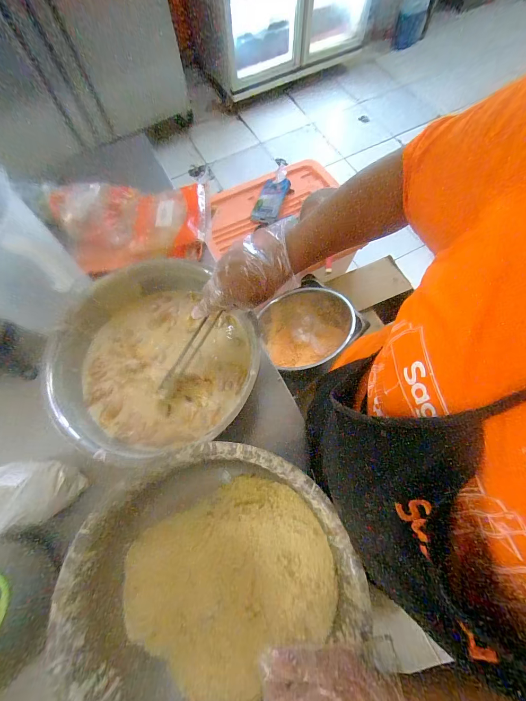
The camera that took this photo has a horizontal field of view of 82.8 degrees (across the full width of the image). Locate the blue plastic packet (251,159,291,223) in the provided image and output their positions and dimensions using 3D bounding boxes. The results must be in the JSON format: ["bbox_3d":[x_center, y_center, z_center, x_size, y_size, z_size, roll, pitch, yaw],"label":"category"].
[{"bbox_3d":[0.050,-0.667,1.253,0.102,0.034,0.320,20,79,12],"label":"blue plastic packet"}]

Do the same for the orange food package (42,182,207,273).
[{"bbox_3d":[-0.320,-0.297,0.706,0.379,0.067,0.221,-1,70,1],"label":"orange food package"}]

